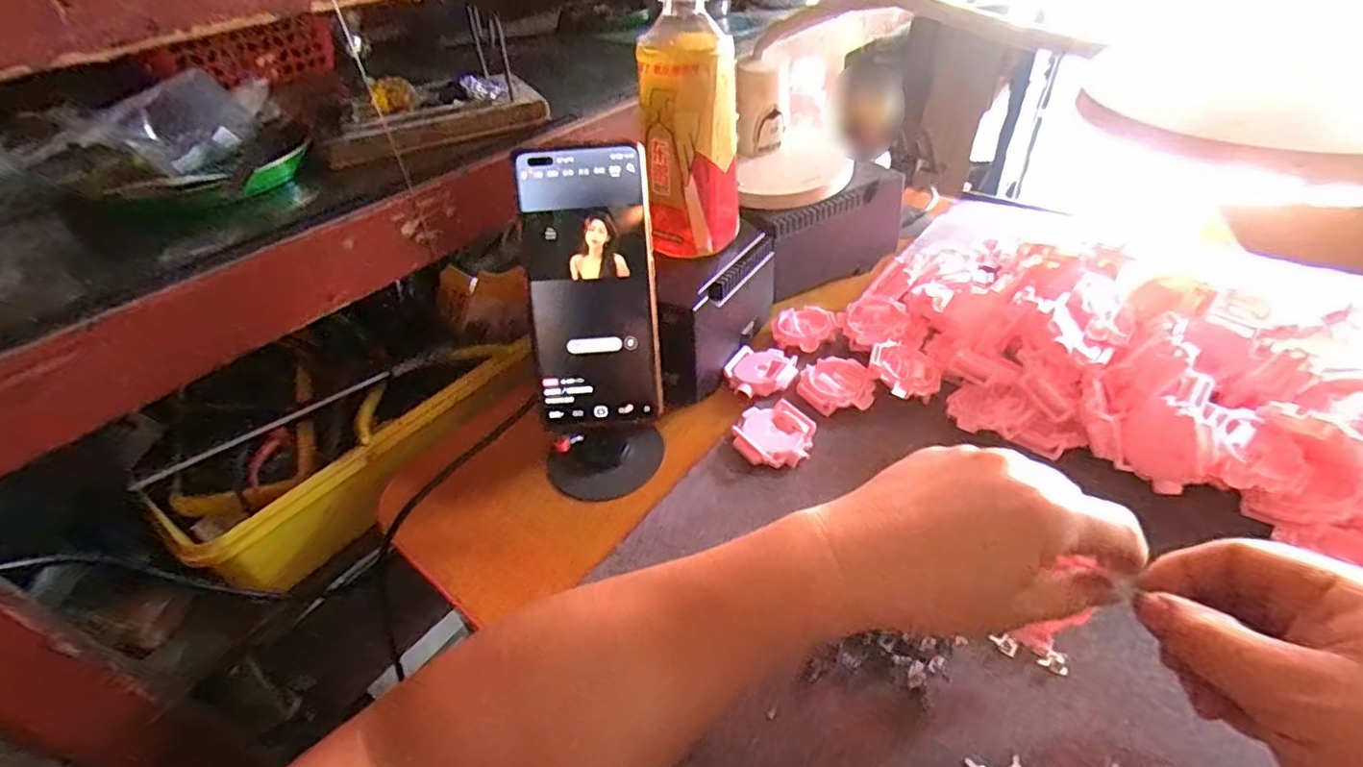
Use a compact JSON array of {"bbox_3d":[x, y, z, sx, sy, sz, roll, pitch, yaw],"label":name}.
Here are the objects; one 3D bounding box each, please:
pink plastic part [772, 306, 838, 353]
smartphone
[{"bbox_3d":[0.104,-0.048,0.507,0.050,0.011,0.050,-3,41,3],"label":"pink plastic part"},{"bbox_3d":[-0.053,-0.054,0.357,0.070,0.165,0.008,-3,12,-1],"label":"smartphone"}]

